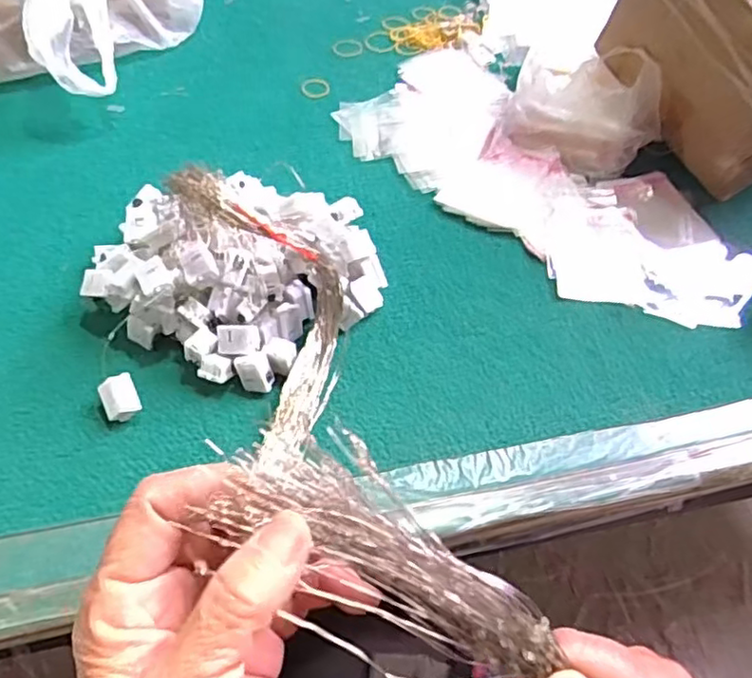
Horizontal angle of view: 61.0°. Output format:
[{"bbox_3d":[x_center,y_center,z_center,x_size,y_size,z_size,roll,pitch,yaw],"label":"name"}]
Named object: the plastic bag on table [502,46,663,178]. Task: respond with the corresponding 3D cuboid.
[{"bbox_3d":[0.194,-0.216,0.590,0.136,0.073,0.110,21,54,14],"label":"plastic bag on table"}]

